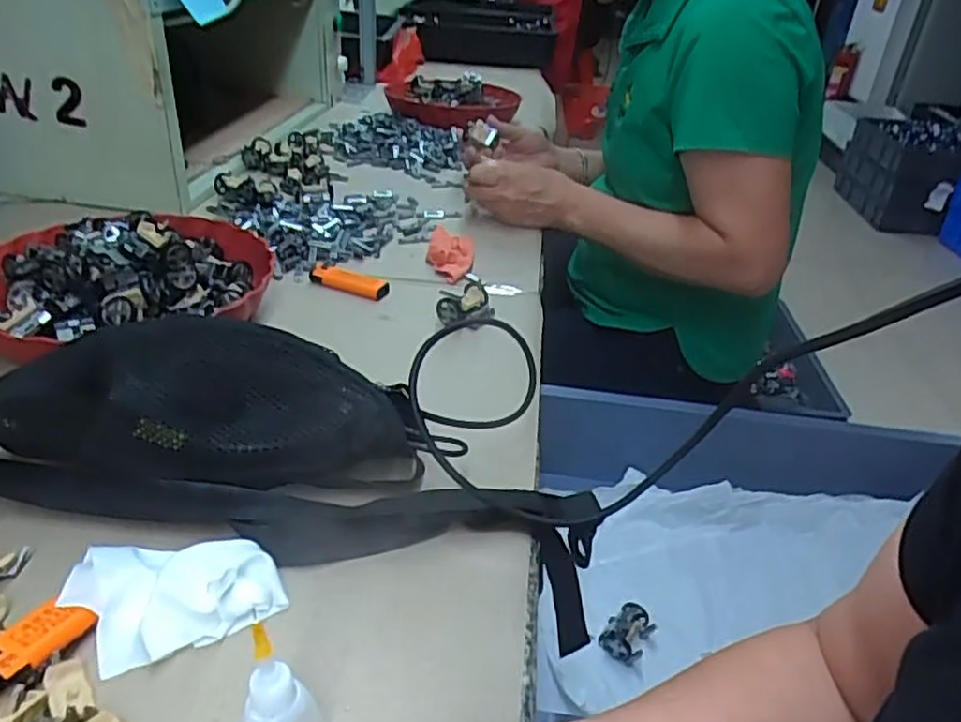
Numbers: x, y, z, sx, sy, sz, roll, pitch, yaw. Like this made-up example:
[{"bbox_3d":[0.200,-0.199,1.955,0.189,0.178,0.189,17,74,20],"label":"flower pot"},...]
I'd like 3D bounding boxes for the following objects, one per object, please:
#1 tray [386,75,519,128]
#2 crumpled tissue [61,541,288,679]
[{"bbox_3d":[-0.049,-0.455,1.233,0.230,0.057,0.222,3,33,-3],"label":"tray"},{"bbox_3d":[-0.163,0.117,0.378,0.100,0.025,0.072,-12,36,-24],"label":"crumpled tissue"}]

